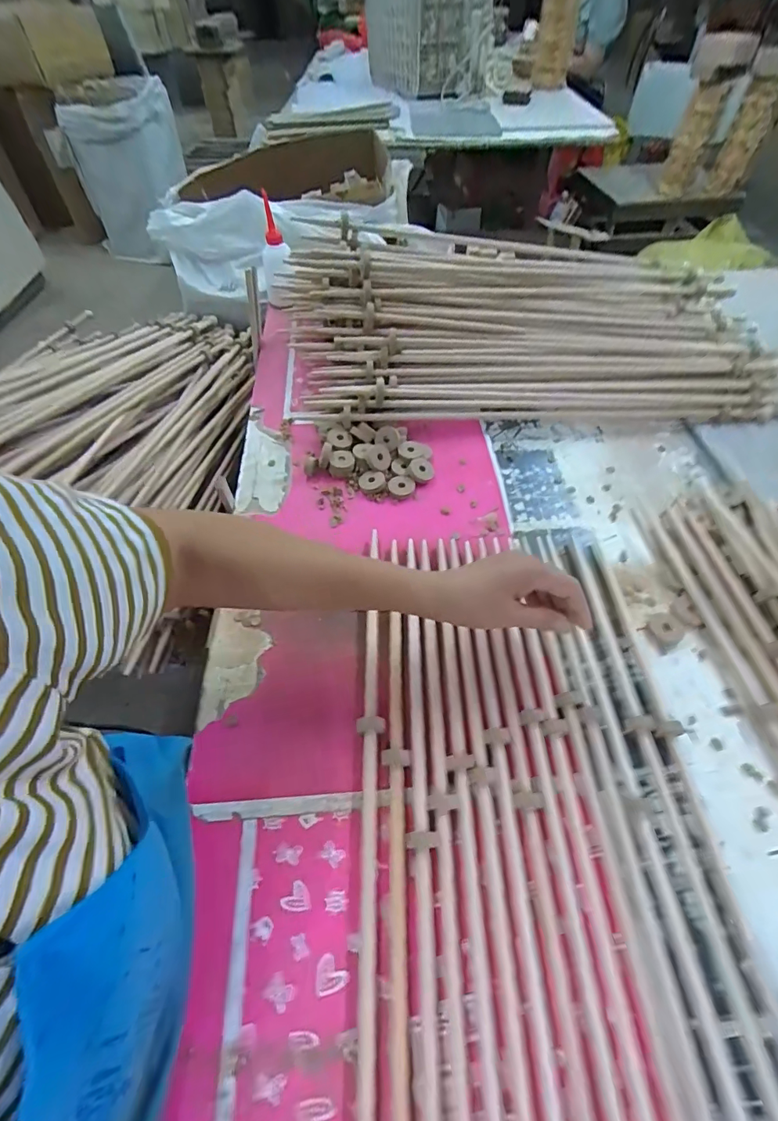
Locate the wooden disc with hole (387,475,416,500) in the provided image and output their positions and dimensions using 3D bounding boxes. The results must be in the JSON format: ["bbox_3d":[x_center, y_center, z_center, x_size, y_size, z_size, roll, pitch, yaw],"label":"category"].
[{"bbox_3d":[0.017,-0.097,0.606,0.034,0.013,0.038,10,54,6],"label":"wooden disc with hole"}]

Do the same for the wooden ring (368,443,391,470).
[{"bbox_3d":[-0.012,-0.140,0.619,0.029,0.004,0.036,-11,85,-4],"label":"wooden ring"}]

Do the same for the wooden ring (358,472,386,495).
[{"bbox_3d":[-0.023,-0.103,0.609,0.035,0.013,0.037,0,53,-1],"label":"wooden ring"}]

